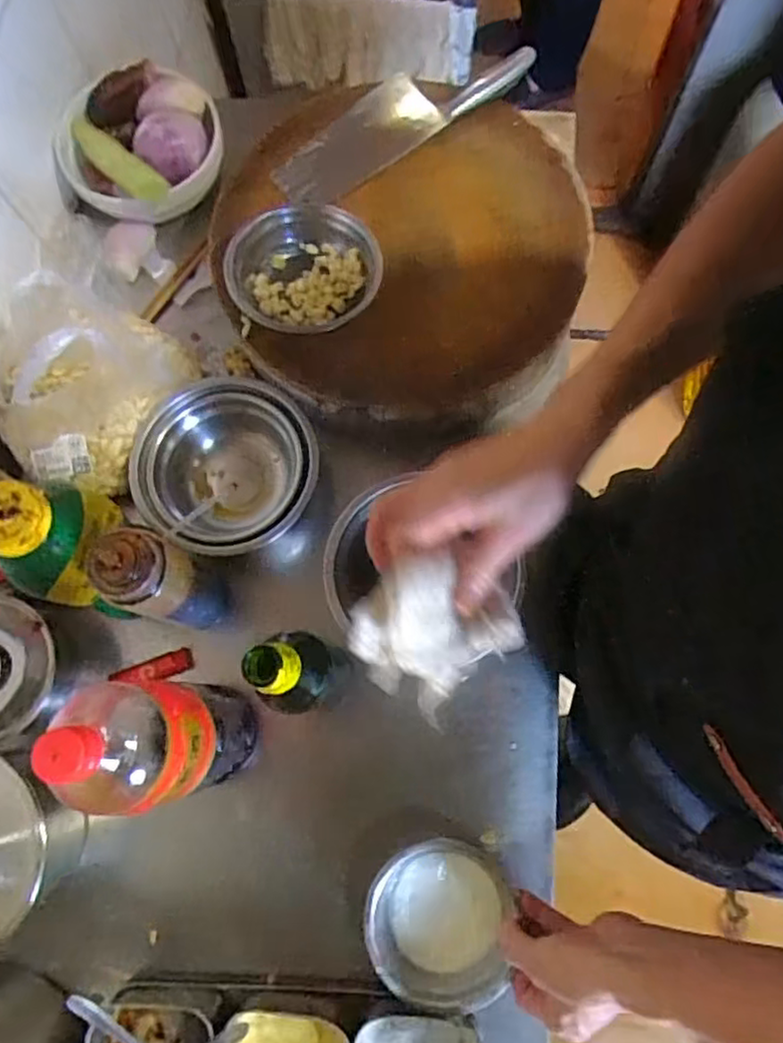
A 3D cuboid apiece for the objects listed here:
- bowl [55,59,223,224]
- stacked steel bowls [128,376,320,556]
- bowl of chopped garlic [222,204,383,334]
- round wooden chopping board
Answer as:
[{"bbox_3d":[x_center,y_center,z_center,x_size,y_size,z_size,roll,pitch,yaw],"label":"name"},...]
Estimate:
[{"bbox_3d":[-0.290,-0.434,0.767,0.182,0.085,0.198,0,75,2],"label":"bowl"},{"bbox_3d":[-0.164,-0.054,0.683,0.176,0.090,0.175,0,75,2],"label":"stacked steel bowls"},{"bbox_3d":[-0.082,-0.239,0.647,0.150,0.055,0.127,-30,76,-6],"label":"bowl of chopped garlic"},{"bbox_3d":[-0.003,-0.275,0.695,0.387,0.074,0.349,6,79,4],"label":"round wooden chopping board"}]

